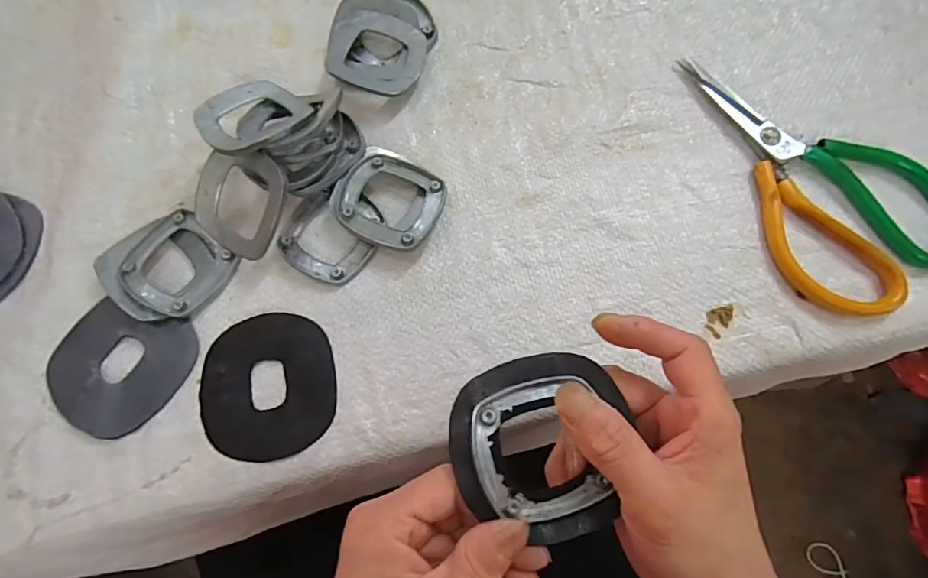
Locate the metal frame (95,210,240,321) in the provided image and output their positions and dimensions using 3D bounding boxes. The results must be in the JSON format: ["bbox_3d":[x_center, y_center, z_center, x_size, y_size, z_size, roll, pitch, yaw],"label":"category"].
[{"bbox_3d":[-0.180,-0.013,0.293,0.059,0.015,0.065,42,80,11],"label":"metal frame"}]

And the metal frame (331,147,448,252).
[{"bbox_3d":[-0.045,-0.055,0.301,0.065,0.017,0.061,23,77,7],"label":"metal frame"}]

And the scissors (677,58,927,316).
[{"bbox_3d":[0.220,-0.079,0.298,0.104,0.018,0.186,-21,76,-4],"label":"scissors"}]

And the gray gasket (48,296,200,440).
[{"bbox_3d":[-0.204,0.043,0.284,0.078,0.006,0.074,27,78,8],"label":"gray gasket"}]

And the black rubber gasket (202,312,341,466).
[{"bbox_3d":[-0.114,0.055,0.279,0.075,0.004,0.082,-14,75,-2],"label":"black rubber gasket"}]

